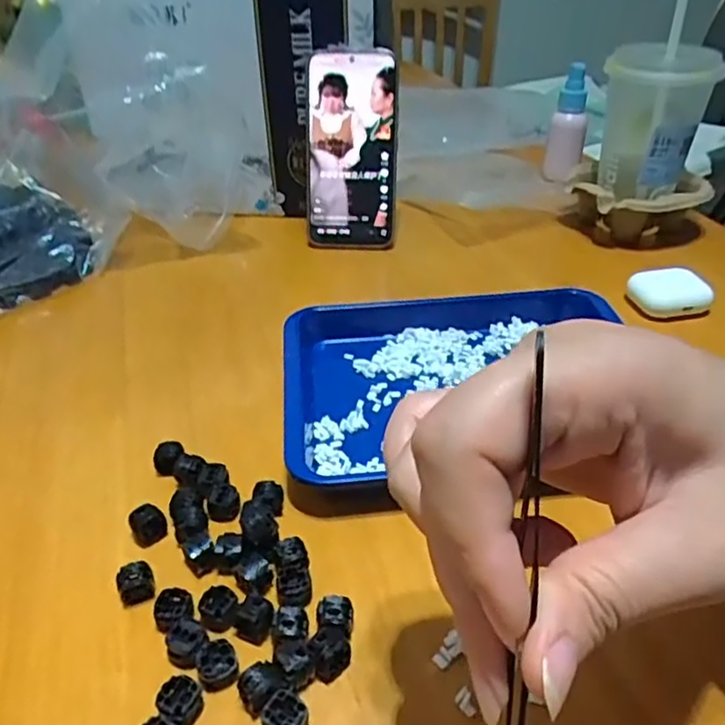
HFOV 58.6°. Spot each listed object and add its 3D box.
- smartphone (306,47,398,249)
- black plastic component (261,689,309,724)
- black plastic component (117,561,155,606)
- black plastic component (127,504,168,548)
[{"bbox_3d":[-0.010,-0.174,0.536,0.075,0.155,0.014,4,18,8],"label":"smartphone"},{"bbox_3d":[-0.029,0.133,0.240,0.015,0.013,0.015,-1,37,1],"label":"black plastic component"},{"bbox_3d":[-0.100,0.099,0.286,0.015,0.014,0.014,-20,41,-23],"label":"black plastic component"},{"bbox_3d":[-0.104,0.080,0.313,0.016,0.015,0.015,-1,37,1],"label":"black plastic component"}]

